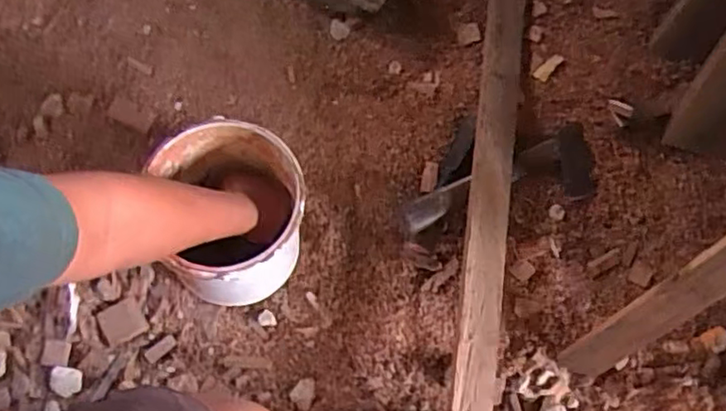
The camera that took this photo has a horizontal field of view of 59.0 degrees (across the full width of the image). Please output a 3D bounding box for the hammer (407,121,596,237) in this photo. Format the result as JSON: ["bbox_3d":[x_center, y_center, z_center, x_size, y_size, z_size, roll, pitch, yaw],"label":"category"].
[{"bbox_3d":[0.189,-0.029,0.901,0.293,0.061,0.094,-17,66,-13],"label":"hammer"}]

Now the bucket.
[{"bbox_3d":[-0.155,0.023,0.783,0.163,0.202,0.175,2,62,-3],"label":"bucket"}]

